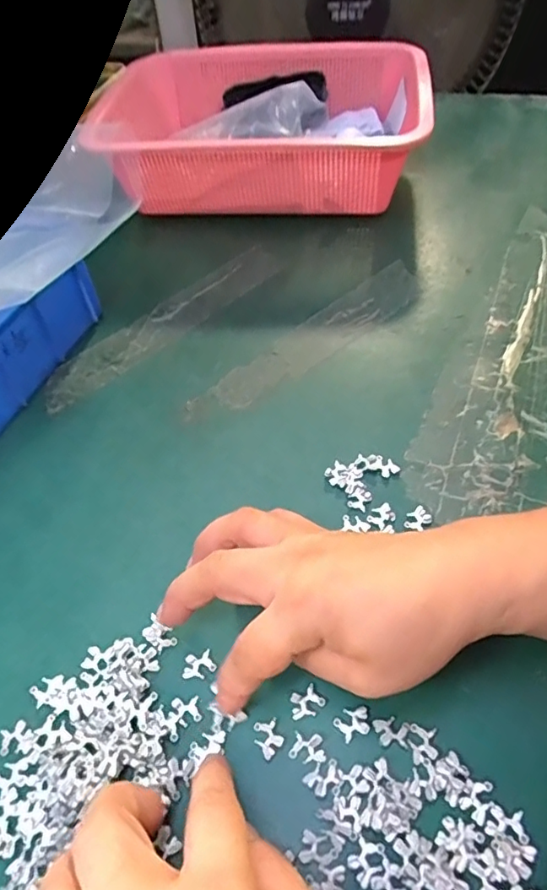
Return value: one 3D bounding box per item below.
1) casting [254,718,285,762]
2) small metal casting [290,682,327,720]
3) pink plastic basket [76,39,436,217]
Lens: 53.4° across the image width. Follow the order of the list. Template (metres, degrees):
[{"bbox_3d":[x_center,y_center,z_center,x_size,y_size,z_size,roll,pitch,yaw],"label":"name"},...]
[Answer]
[{"bbox_3d":[-0.002,0.132,0.245,0.012,0.004,0.016,-20,53,-9],"label":"casting"},{"bbox_3d":[0.016,0.119,0.254,0.016,0.004,0.014,-9,52,-1],"label":"small metal casting"},{"bbox_3d":[-0.015,-0.300,0.524,0.300,0.090,0.209,3,53,8],"label":"pink plastic basket"}]

